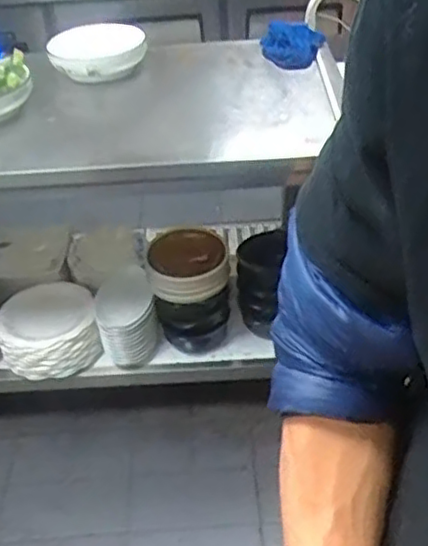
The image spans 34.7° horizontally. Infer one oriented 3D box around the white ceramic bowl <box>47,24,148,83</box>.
[{"bbox_3d":[-0.268,-0.518,1.597,0.236,0.077,0.242,-7,40,-2],"label":"white ceramic bowl"}]

